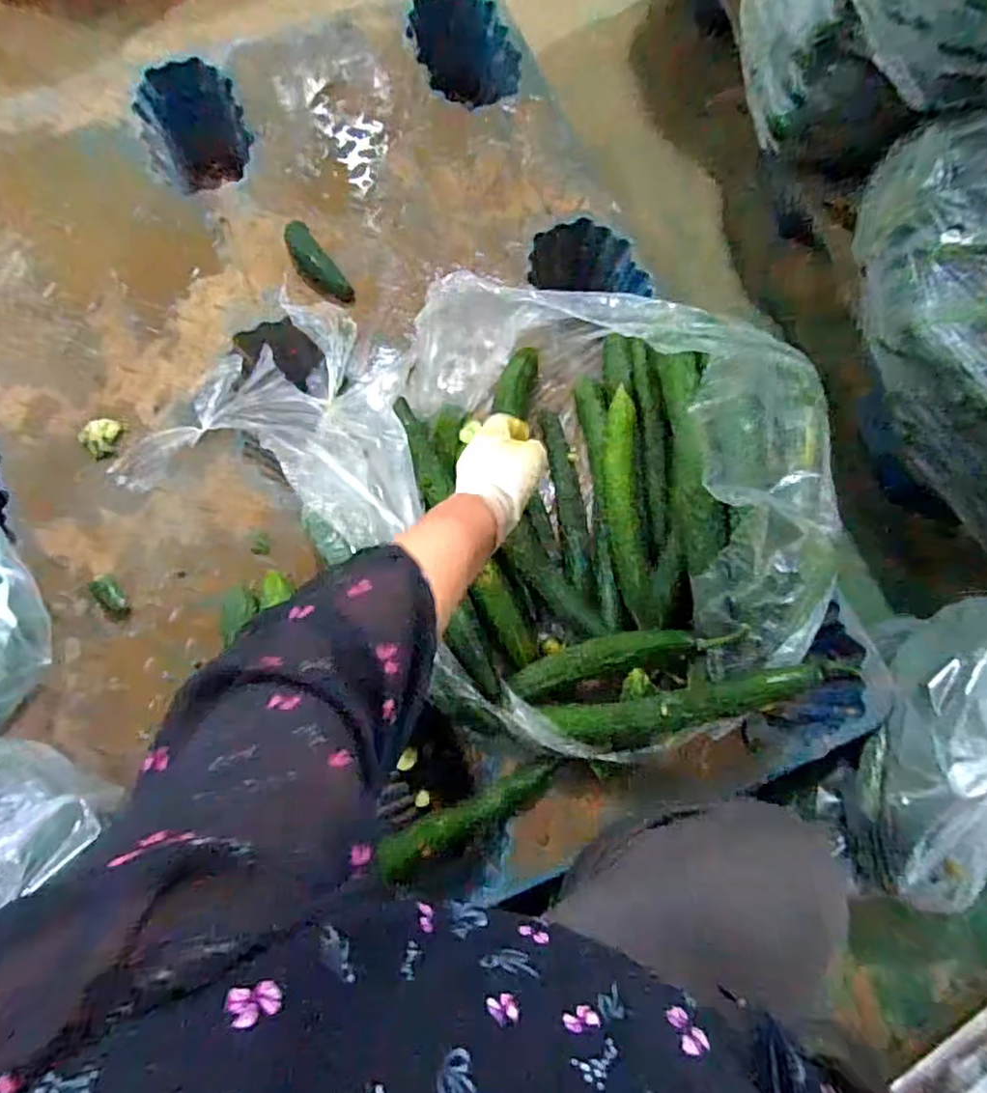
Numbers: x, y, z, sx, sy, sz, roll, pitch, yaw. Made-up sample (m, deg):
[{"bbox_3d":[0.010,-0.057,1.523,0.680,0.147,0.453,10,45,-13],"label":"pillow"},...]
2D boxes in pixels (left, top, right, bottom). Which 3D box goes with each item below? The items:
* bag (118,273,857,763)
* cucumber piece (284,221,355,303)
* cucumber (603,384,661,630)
[{"bbox_3d":[0.009,-0.089,0.612,0.393,0.230,0.618,-41,79,-10],"label":"bag"},{"bbox_3d":[-0.223,-0.355,0.788,0.041,0.029,0.122,-35,78,-10],"label":"cucumber piece"},{"bbox_3d":[0.139,-0.037,0.652,0.036,0.069,0.242,-3,74,-2],"label":"cucumber"}]

